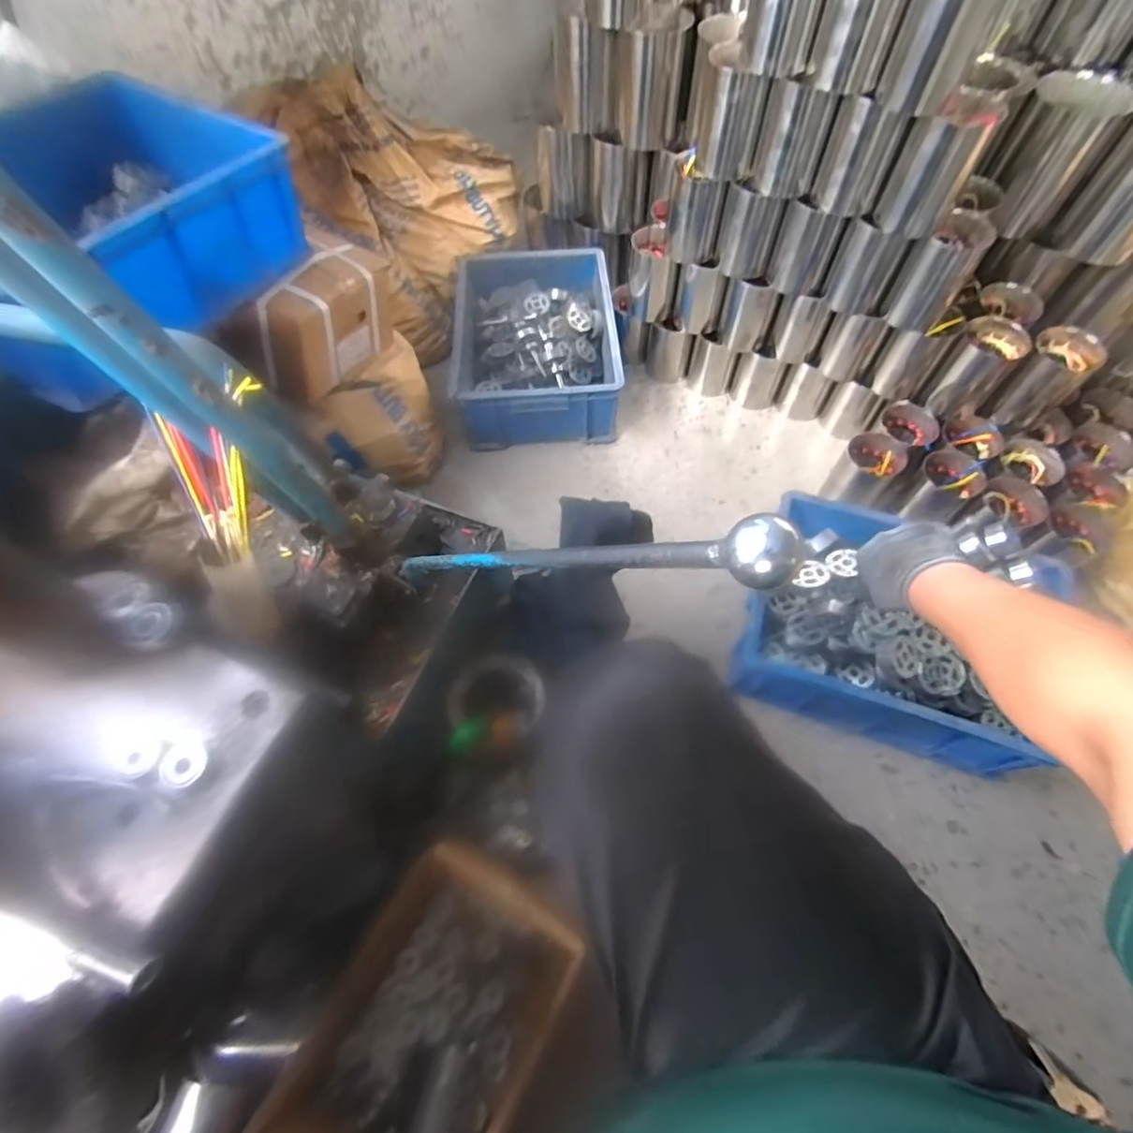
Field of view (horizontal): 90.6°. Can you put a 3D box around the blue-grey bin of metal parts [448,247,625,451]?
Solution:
[{"bbox_3d":[-0.059,-0.433,1.102,0.302,0.130,0.386,-5,62,-1],"label":"blue-grey bin of metal parts"}]

